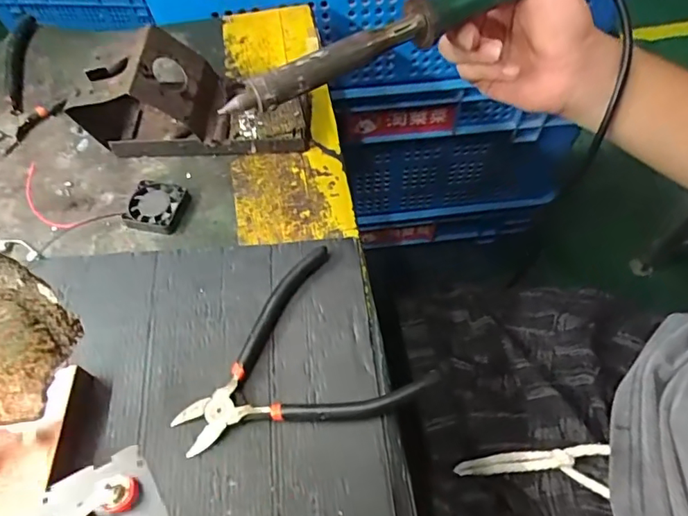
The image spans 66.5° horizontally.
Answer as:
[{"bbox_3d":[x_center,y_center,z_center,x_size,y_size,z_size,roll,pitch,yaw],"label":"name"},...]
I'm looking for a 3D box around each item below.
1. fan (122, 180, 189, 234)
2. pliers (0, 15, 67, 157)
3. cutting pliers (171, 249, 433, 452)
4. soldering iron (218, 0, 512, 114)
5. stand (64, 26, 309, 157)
[{"bbox_3d":[-0.146,-0.039,0.407,0.043,0.010,0.041,6,60,7],"label":"fan"},{"bbox_3d":[-0.282,-0.159,0.468,0.055,0.019,0.137,-6,75,-1],"label":"pliers"},{"bbox_3d":[-0.034,0.074,0.329,0.141,0.013,0.120,-36,64,-17],"label":"cutting pliers"},{"bbox_3d":[0.027,-0.139,0.331,0.219,0.020,0.021,-30,62,-16],"label":"soldering iron"},{"bbox_3d":[-0.120,-0.131,0.419,0.177,0.082,0.073,-6,59,-1],"label":"stand"}]

